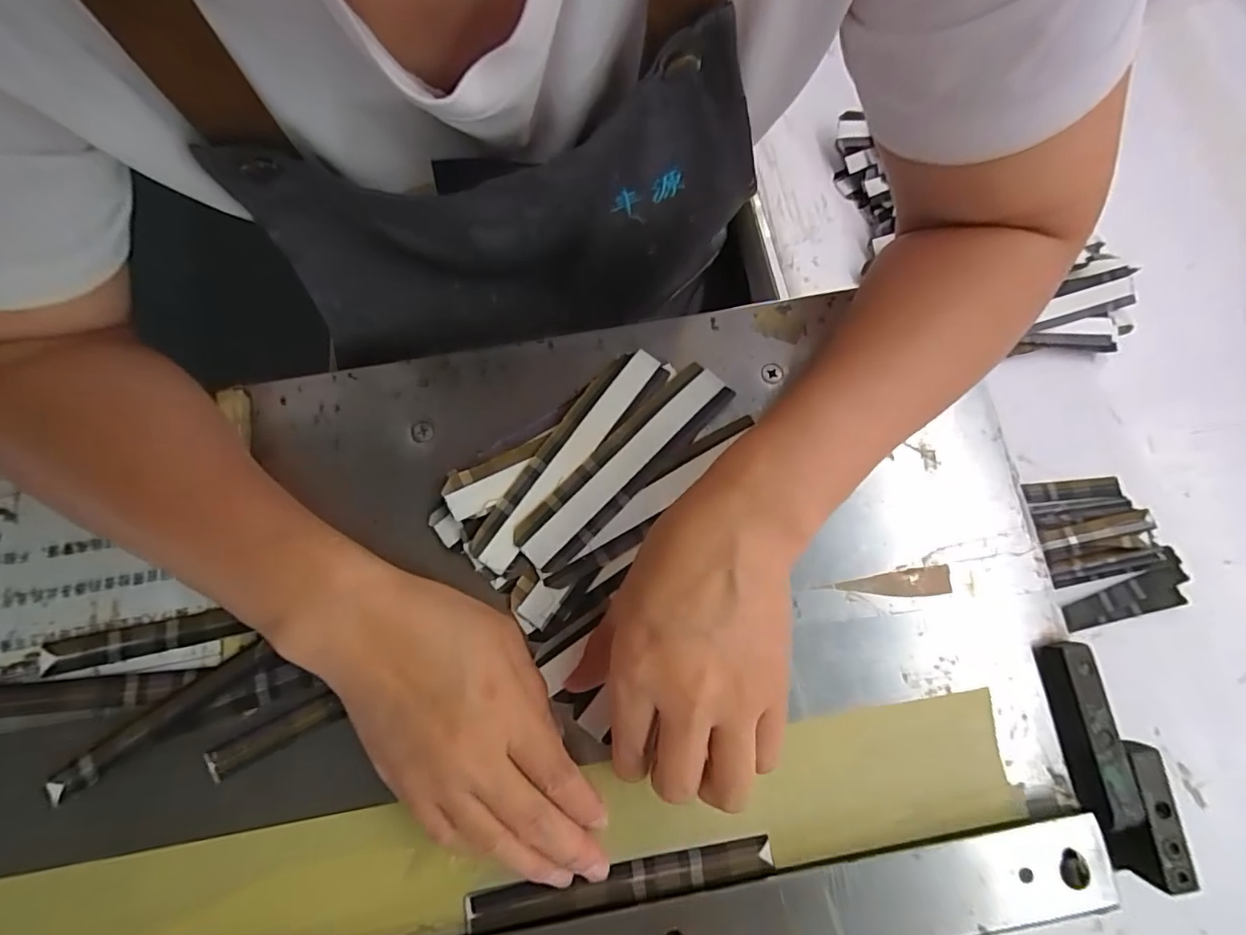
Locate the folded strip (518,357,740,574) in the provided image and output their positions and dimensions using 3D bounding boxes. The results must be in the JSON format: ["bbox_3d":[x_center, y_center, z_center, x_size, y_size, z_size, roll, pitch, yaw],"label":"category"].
[{"bbox_3d":[0.002,-0.002,0.292,0.031,0.007,0.140,44,81,9],"label":"folded strip"}]

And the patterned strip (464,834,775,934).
[{"bbox_3d":[-0.001,0.195,0.255,0.143,0.006,0.016,-9,54,-3],"label":"patterned strip"}]

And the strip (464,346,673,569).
[{"bbox_3d":[-0.030,-0.008,0.291,0.029,0.006,0.141,38,80,8],"label":"strip"}]

